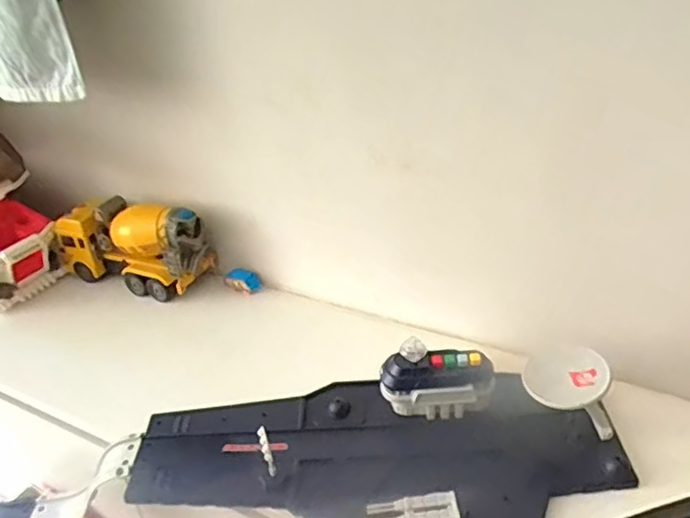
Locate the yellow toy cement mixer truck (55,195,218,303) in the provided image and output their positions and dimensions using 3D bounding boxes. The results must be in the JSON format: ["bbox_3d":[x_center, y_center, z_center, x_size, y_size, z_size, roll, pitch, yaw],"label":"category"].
[{"bbox_3d":[-0.341,-0.017,0.974,0.256,0.134,0.095,1,32,12],"label":"yellow toy cement mixer truck"}]

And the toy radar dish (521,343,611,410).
[{"bbox_3d":[0.230,0.120,0.641,0.082,0.012,0.080,-12,41,11],"label":"toy radar dish"}]

